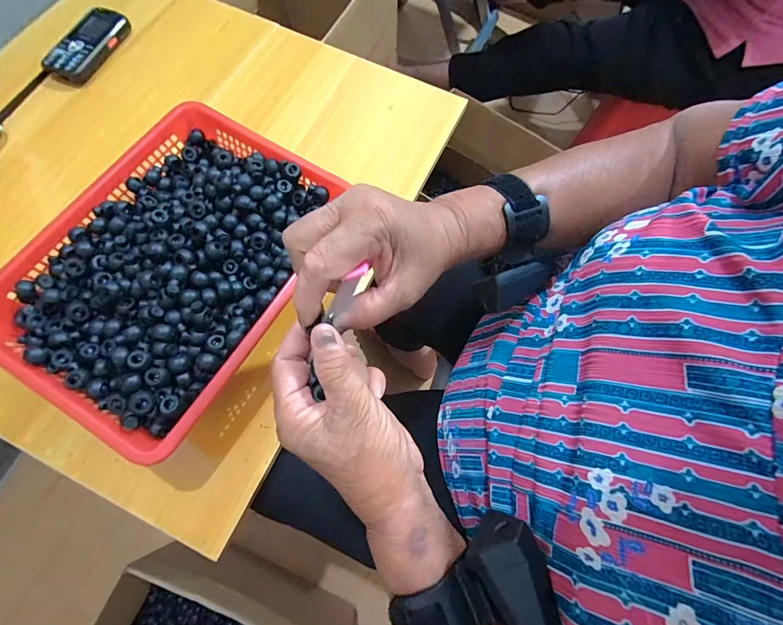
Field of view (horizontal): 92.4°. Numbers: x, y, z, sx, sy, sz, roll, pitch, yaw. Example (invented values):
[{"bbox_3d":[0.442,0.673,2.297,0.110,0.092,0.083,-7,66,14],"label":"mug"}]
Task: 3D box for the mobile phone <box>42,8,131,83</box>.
[{"bbox_3d":[-0.392,-0.348,0.487,0.050,0.016,0.119,34,77,-11],"label":"mobile phone"}]

